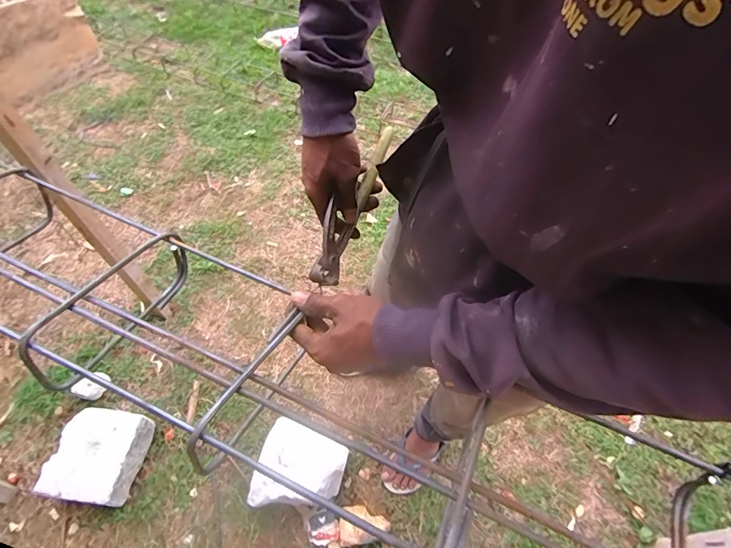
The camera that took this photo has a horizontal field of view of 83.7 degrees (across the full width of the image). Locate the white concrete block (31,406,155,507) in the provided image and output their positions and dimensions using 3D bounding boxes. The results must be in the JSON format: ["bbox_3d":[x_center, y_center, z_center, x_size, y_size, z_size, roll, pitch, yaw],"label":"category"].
[{"bbox_3d":[-0.660,0.449,1.016,0.196,0.097,0.206,9,53,4],"label":"white concrete block"}]

